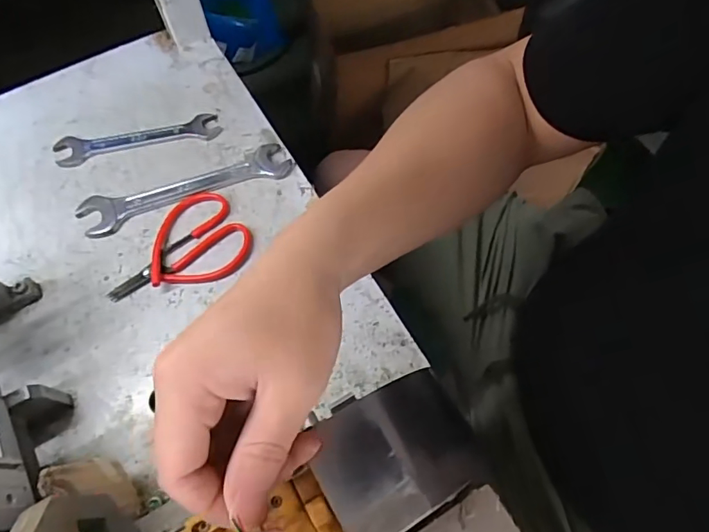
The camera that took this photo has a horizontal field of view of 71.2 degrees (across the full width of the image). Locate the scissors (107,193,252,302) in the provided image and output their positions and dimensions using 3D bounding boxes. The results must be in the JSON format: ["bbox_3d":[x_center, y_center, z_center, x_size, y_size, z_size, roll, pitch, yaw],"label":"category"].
[{"bbox_3d":[-0.159,-0.020,0.443,0.125,0.011,0.084,-17,66,-7],"label":"scissors"}]

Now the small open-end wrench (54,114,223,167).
[{"bbox_3d":[-0.215,-0.126,0.491,0.159,0.009,0.036,-10,65,-3],"label":"small open-end wrench"}]

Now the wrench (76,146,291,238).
[{"bbox_3d":[-0.158,-0.075,0.468,0.196,0.008,0.040,-20,66,-8],"label":"wrench"}]

